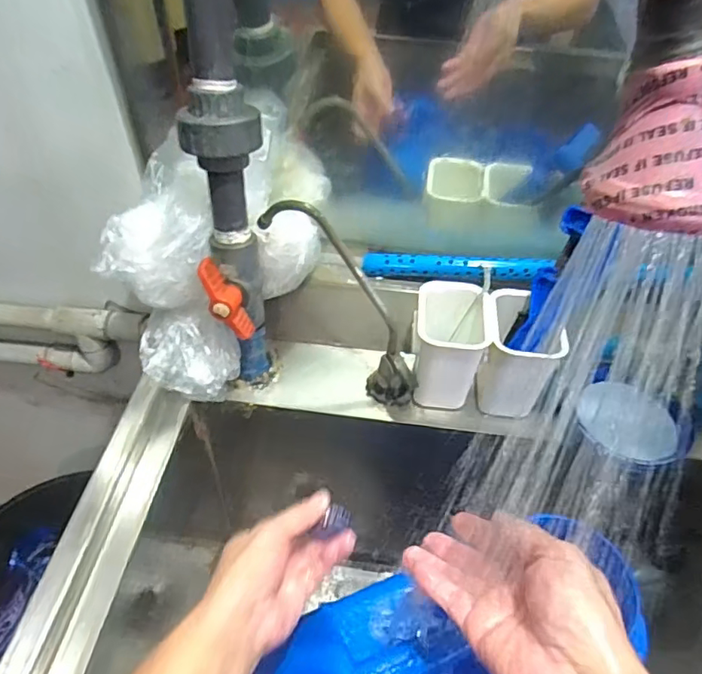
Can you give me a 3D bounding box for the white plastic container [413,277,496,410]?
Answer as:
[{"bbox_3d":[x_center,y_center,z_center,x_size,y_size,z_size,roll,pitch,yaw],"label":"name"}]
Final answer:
[{"bbox_3d":[0.100,0.009,0.566,0.070,0.091,0.084,6,47,2],"label":"white plastic container"}]

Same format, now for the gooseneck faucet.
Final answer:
[{"bbox_3d":[0.000,-0.031,0.568,0.074,0.255,0.046,-5,36,39],"label":"gooseneck faucet"}]

